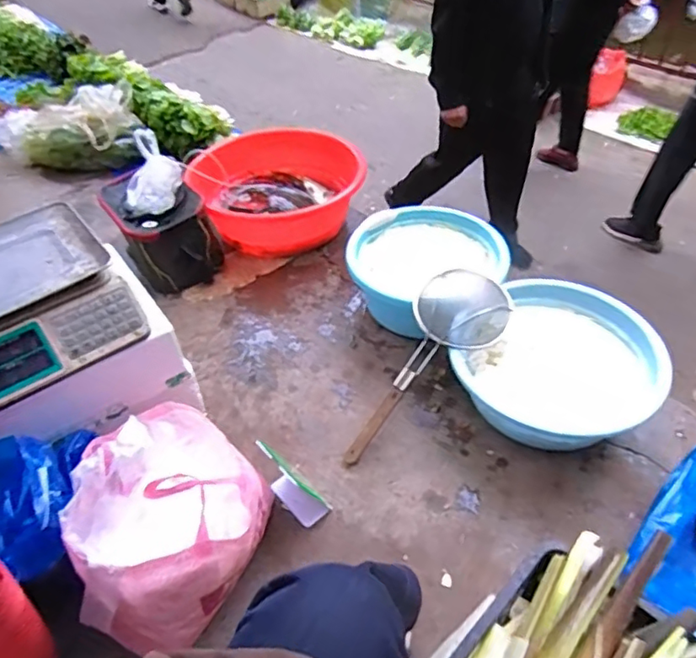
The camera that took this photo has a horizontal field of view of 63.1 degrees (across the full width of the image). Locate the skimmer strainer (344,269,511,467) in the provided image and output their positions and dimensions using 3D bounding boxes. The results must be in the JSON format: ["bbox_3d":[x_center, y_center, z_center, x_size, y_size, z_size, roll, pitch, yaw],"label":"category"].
[{"bbox_3d":[0.139,0.067,1.072,0.156,0.089,0.452,31,77,29],"label":"skimmer strainer"}]

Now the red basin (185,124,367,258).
[{"bbox_3d":[-0.194,-0.384,1.550,0.416,0.213,0.399,-2,46,2],"label":"red basin"}]

